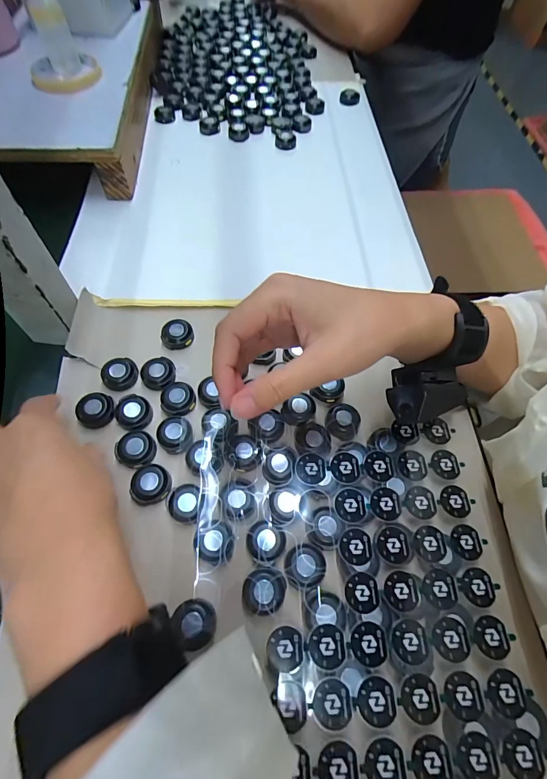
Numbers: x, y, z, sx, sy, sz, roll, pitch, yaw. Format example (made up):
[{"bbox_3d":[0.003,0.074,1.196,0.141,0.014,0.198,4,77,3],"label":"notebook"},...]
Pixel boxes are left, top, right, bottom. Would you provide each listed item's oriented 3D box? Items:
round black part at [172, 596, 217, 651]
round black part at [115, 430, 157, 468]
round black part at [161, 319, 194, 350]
[{"bbox_3d":[-0.051,0.154,0.239,0.024,0.013,0.028,-14,63,-9],"label":"round black part"},{"bbox_3d":[-0.112,0.048,0.294,0.031,0.010,0.028,6,62,1],"label":"round black part"},{"bbox_3d":[-0.093,-0.054,0.349,0.029,0.010,0.029,1,62,-1],"label":"round black part"}]

